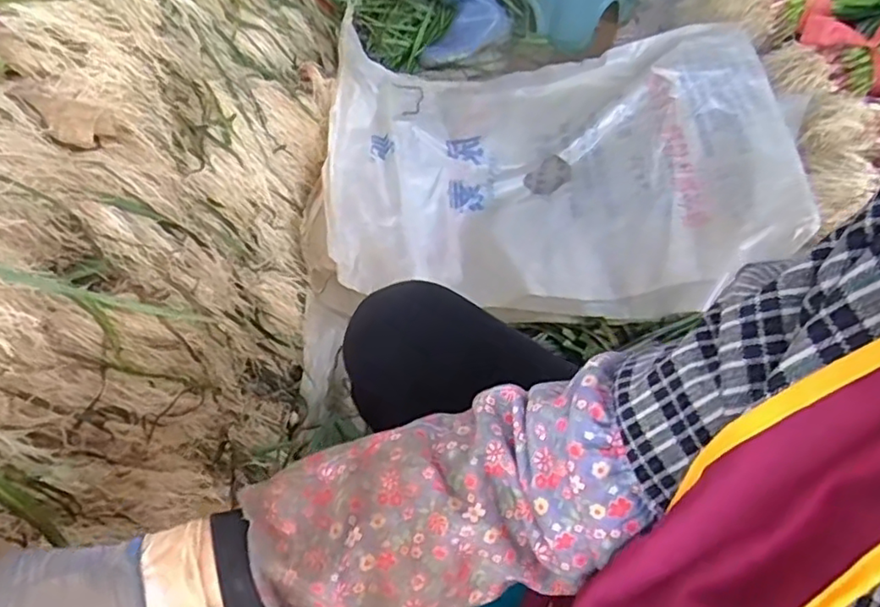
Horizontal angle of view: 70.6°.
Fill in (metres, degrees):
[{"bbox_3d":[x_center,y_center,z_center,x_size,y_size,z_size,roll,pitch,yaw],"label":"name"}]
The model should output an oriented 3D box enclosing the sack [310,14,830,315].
[{"bbox_3d":[0.211,-0.271,1.149,0.792,0.149,0.618,3,57,0],"label":"sack"}]

